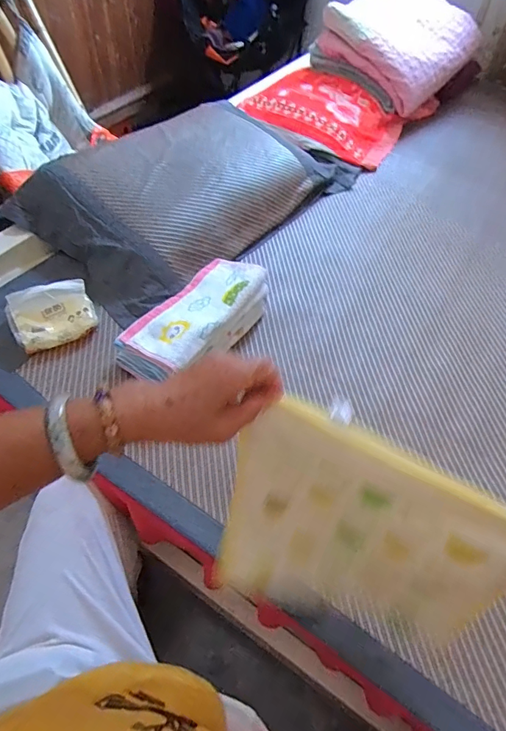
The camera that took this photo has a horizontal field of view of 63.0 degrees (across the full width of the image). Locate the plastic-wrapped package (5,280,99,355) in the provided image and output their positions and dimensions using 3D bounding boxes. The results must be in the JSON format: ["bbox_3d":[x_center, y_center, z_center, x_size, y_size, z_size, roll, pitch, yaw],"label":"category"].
[{"bbox_3d":[-0.323,-0.081,0.667,0.126,0.022,0.097,-22,96,-18],"label":"plastic-wrapped package"}]

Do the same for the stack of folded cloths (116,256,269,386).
[{"bbox_3d":[-0.092,-0.078,0.678,0.130,0.076,0.258,31,58,17],"label":"stack of folded cloths"}]

